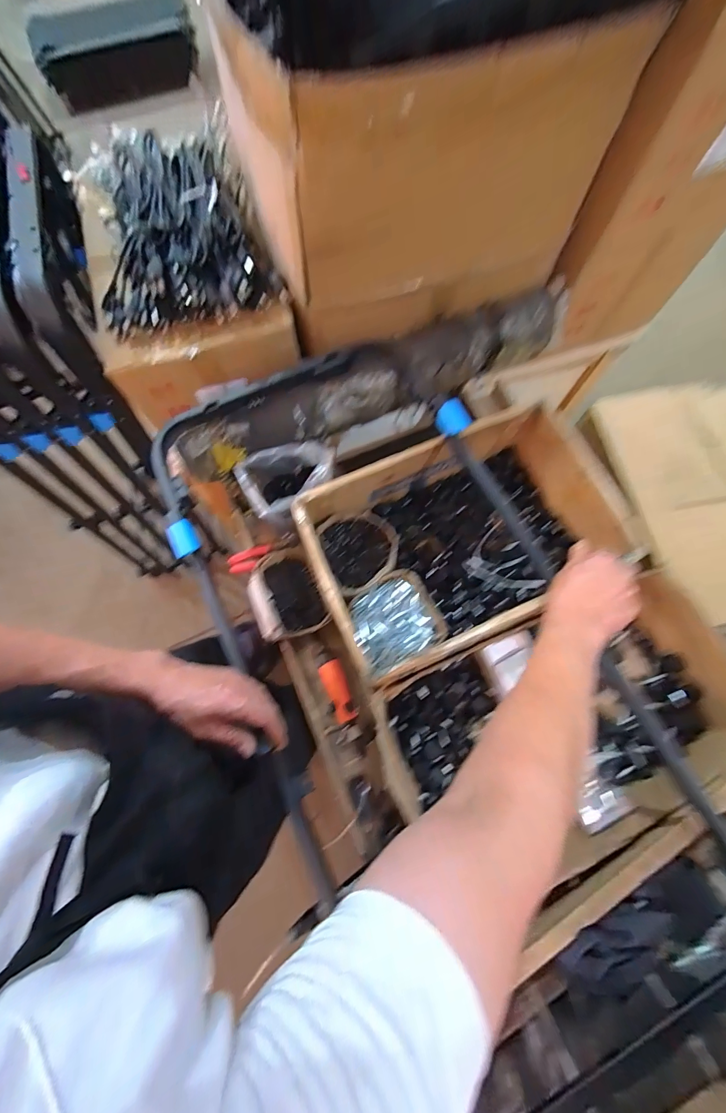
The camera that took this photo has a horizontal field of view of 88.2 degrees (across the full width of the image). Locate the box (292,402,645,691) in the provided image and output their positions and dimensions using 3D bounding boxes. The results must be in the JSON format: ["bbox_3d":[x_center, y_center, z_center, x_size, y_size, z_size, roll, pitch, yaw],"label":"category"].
[{"bbox_3d":[0.181,-0.025,0.726,0.537,0.168,0.357,-22,73,-6],"label":"box"}]

